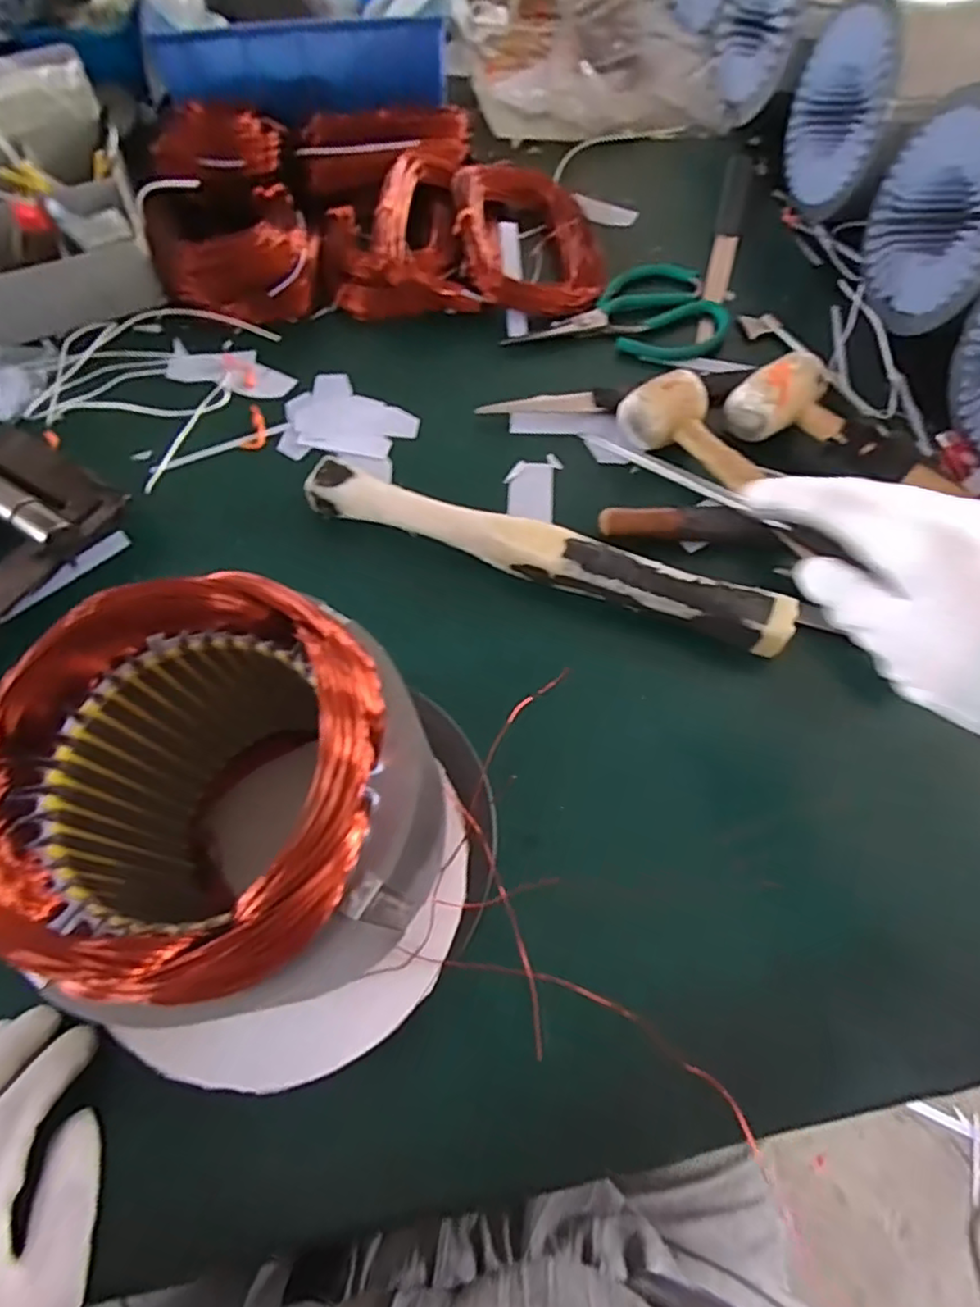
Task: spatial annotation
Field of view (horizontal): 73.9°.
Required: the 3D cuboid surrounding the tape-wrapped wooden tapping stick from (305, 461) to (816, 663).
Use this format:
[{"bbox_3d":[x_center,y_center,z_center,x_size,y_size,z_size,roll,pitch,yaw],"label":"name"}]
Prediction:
[{"bbox_3d":[0.029,-0.065,0.427,0.320,0.037,0.032,21,67,10],"label":"tape-wrapped wooden tapping stick"}]

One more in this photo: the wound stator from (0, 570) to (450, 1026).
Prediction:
[{"bbox_3d":[-0.101,0.054,0.274,0.136,0.141,0.134,0,65,1],"label":"wound stator"}]

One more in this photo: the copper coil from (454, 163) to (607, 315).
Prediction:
[{"bbox_3d":[0.034,-0.368,0.567,0.125,0.036,0.169,-2,65,0],"label":"copper coil"}]

